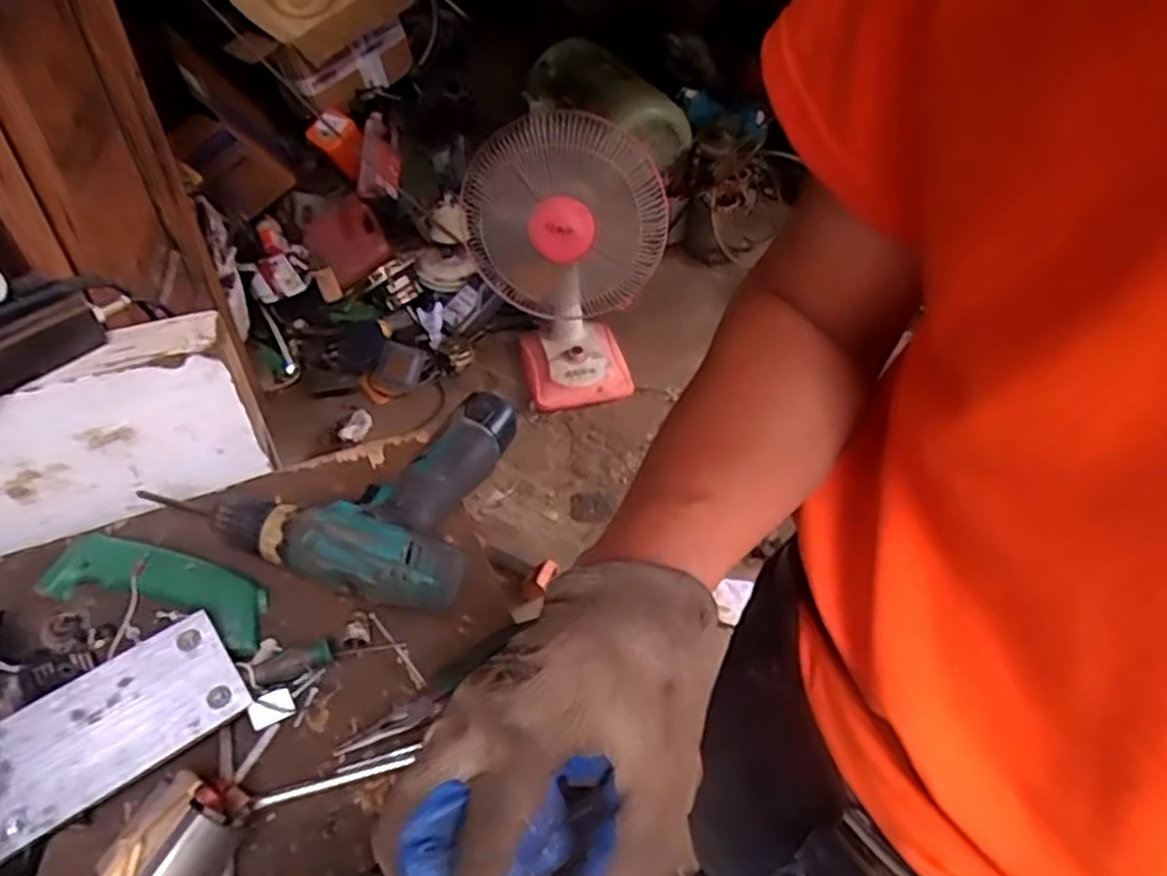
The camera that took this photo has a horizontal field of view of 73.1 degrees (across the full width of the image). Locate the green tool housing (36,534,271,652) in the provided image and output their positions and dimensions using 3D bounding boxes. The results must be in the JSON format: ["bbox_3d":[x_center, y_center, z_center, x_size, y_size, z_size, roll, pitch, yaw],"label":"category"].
[{"bbox_3d":[-0.305,0.109,0.571,0.176,0.017,0.056,13,46,12],"label":"green tool housing"}]

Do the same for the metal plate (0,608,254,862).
[{"bbox_3d":[-0.298,0.179,0.479,0.165,0.005,0.076,-30,66,-24],"label":"metal plate"}]

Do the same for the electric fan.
[{"bbox_3d":[-0.053,-0.429,1.765,0.405,0.594,0.401,-7,45,-7],"label":"electric fan"}]

